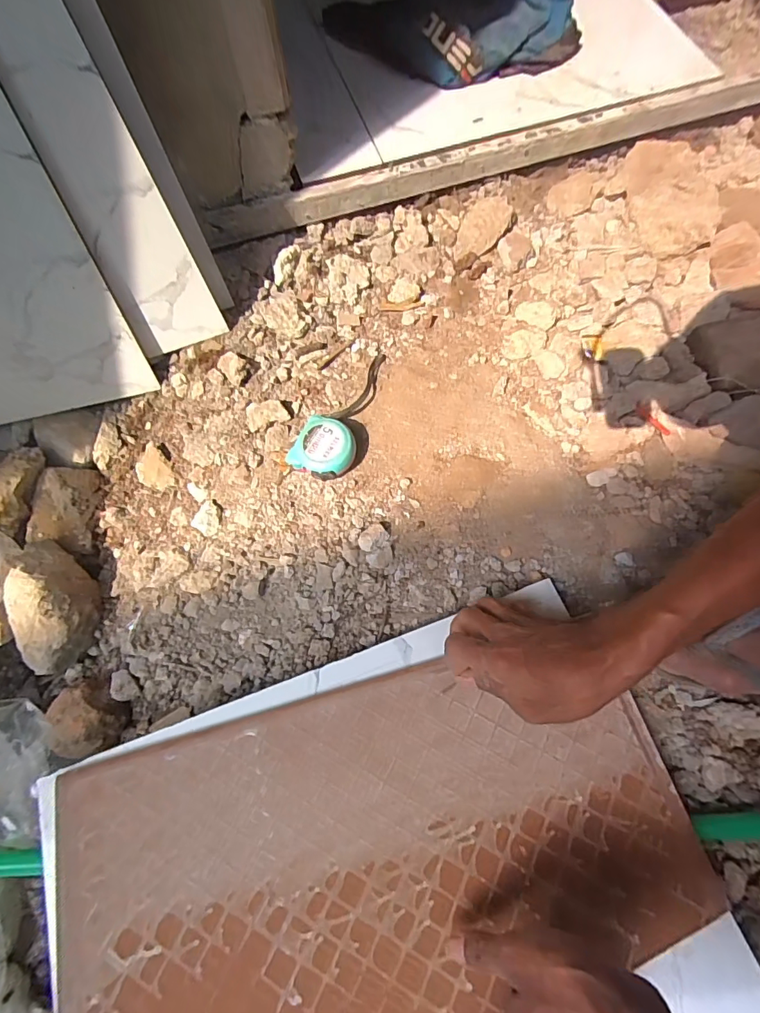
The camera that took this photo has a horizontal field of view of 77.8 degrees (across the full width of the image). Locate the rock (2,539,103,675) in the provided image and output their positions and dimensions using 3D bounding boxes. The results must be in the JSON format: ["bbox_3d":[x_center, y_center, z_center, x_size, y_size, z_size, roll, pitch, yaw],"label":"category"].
[{"bbox_3d":[-0.367,0.111,0.525,0.074,0.082,0.137,8,70,6],"label":"rock"}]

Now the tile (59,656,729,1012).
[{"bbox_3d":[0.006,0.279,0.375,0.475,0.006,0.275,-16,68,-9],"label":"tile"}]

